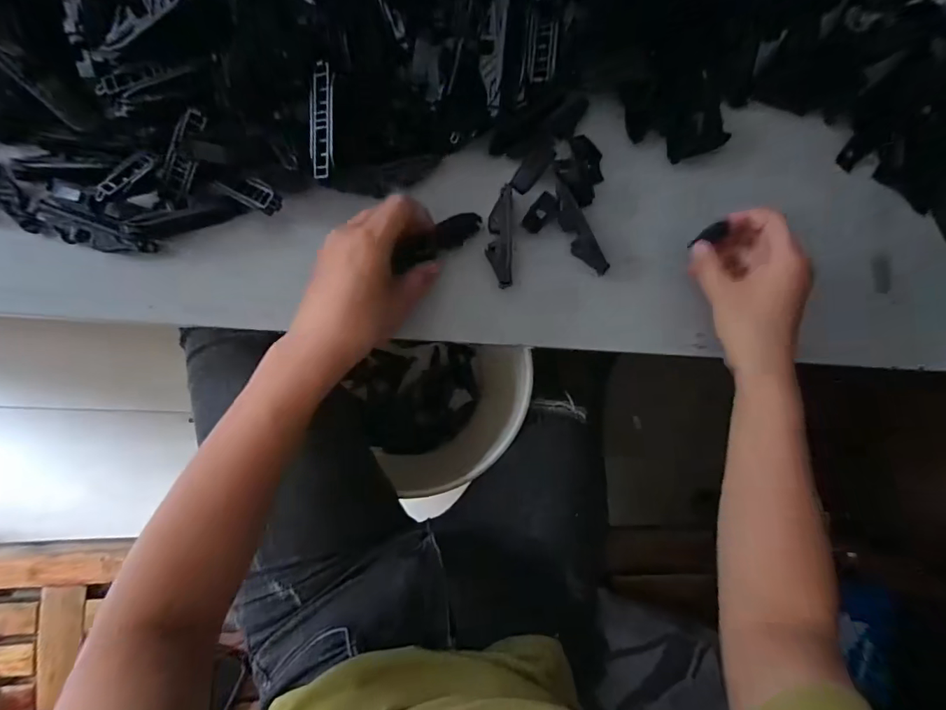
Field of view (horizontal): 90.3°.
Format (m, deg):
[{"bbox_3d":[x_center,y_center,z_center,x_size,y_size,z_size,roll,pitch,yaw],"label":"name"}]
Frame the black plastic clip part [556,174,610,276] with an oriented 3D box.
[{"bbox_3d":[0.084,-0.101,0.379,0.018,0.012,0.082,-26,90,-10],"label":"black plastic clip part"}]

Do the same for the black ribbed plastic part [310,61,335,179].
[{"bbox_3d":[-0.103,-0.158,0.319,0.017,0.012,0.072,2,99,-8],"label":"black ribbed plastic part"}]

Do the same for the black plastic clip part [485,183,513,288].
[{"bbox_3d":[0.023,-0.094,0.372,0.021,0.014,0.080,6,85,-8],"label":"black plastic clip part"}]

